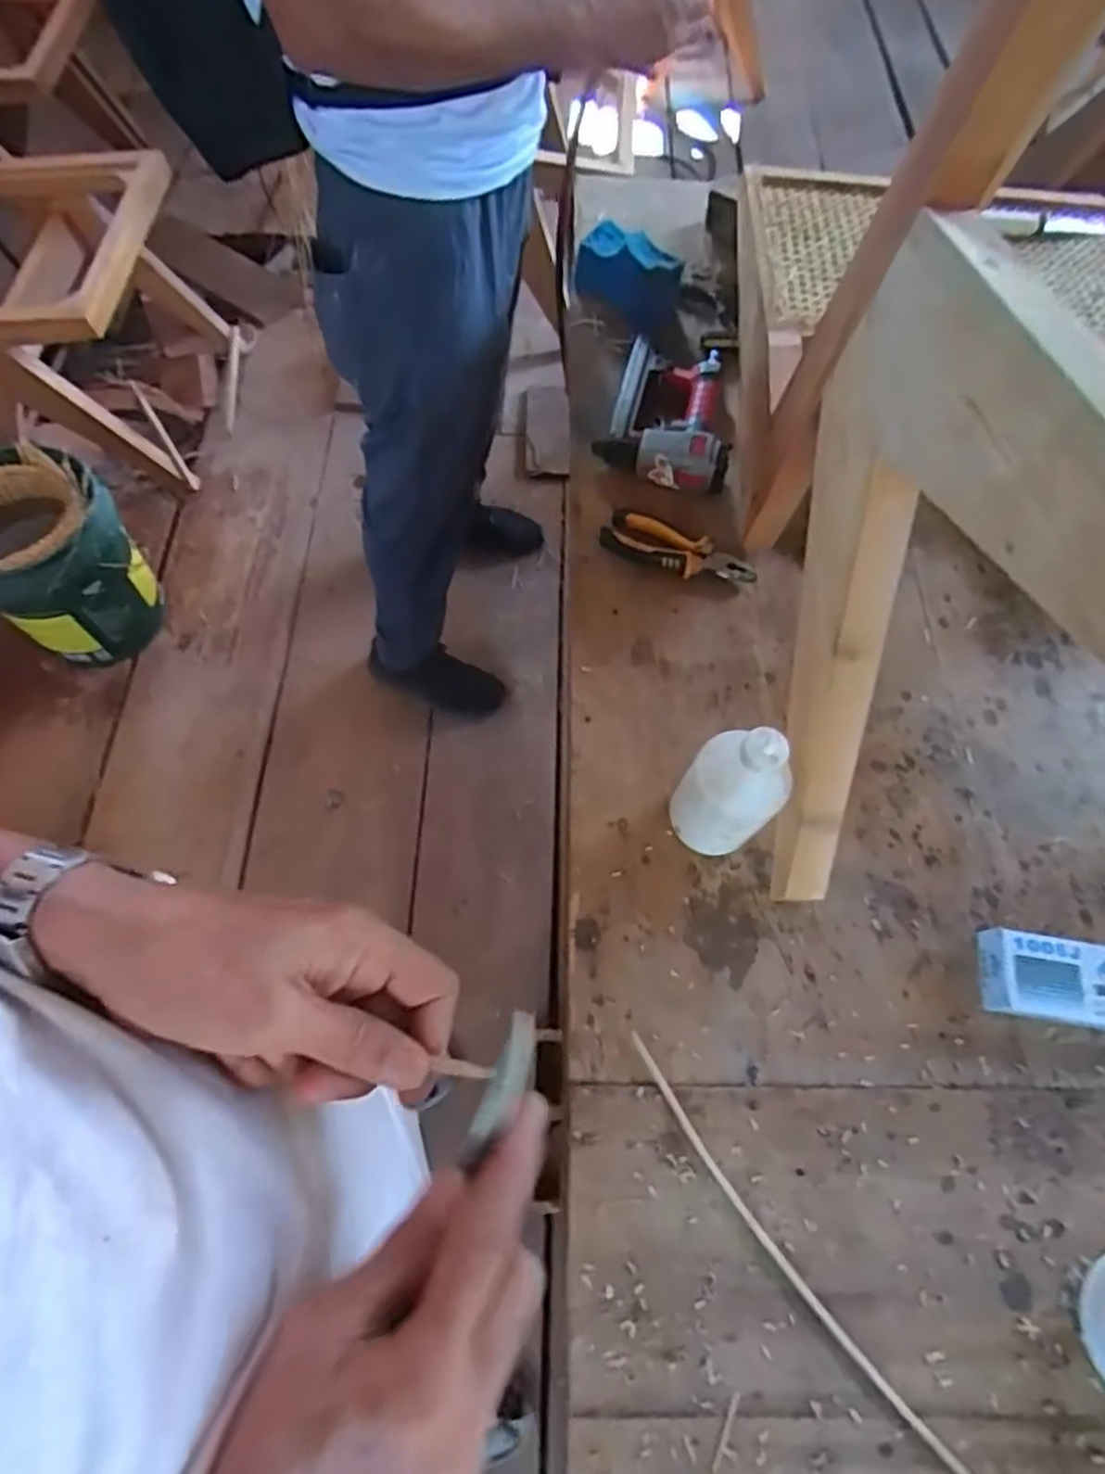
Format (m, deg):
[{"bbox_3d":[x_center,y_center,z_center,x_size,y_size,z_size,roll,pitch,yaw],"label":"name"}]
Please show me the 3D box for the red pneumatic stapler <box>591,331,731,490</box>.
[{"bbox_3d":[0.129,-0.377,0.830,0.141,0.053,0.217,8,65,1],"label":"red pneumatic stapler"}]

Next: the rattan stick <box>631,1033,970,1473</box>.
[{"bbox_3d":[0.164,0.364,0.518,0.019,0.005,0.343,-35,71,-17],"label":"rattan stick"}]

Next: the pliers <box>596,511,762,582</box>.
[{"bbox_3d":[0.129,-0.189,0.756,0.158,0.022,0.046,26,66,9],"label":"pliers"}]

